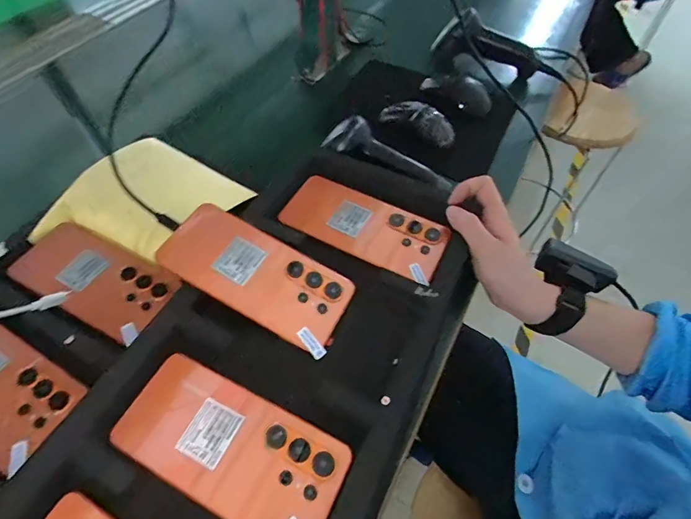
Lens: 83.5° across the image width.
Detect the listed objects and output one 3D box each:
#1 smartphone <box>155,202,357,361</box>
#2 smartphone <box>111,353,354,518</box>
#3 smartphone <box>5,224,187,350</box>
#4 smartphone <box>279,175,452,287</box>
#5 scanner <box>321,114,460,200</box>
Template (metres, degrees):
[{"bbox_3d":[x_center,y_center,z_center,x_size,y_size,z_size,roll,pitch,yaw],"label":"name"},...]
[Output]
[{"bbox_3d":[-0.078,0.012,0.352,0.167,0.009,0.078,31,60,4],"label":"smartphone"},{"bbox_3d":[-0.084,0.137,0.287,0.167,0.006,0.076,23,59,15],"label":"smartphone"},{"bbox_3d":[-0.256,0.017,0.397,0.164,0.011,0.080,23,59,16],"label":"smartphone"},{"bbox_3d":[0.020,-0.036,0.411,0.173,0.016,0.078,26,60,17],"label":"smartphone"},{"bbox_3d":[0.051,-0.117,0.449,0.160,0.048,0.043,28,60,18],"label":"scanner"}]

